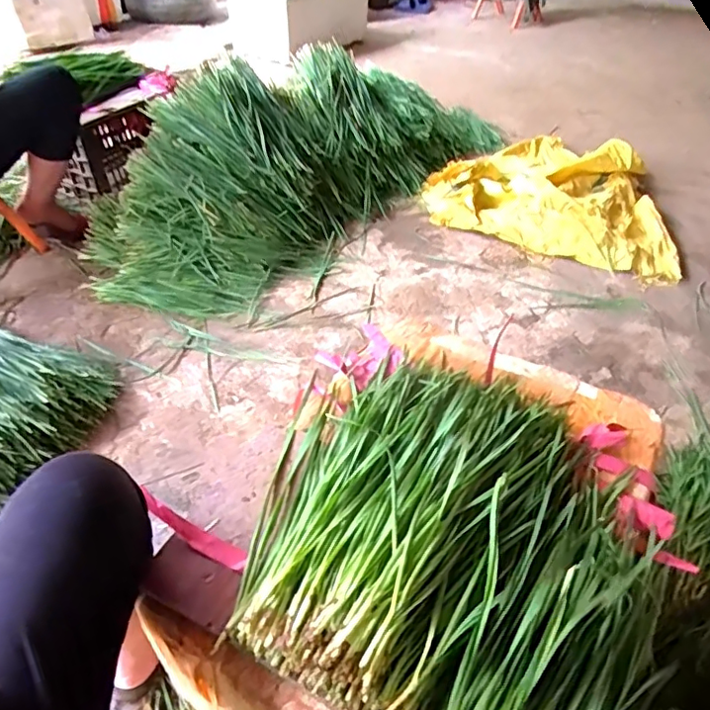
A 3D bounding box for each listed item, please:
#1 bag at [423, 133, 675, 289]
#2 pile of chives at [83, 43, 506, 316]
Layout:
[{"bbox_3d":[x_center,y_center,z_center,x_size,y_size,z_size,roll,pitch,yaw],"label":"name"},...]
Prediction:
[{"bbox_3d":[0.675,-0.537,1.777,0.768,0.123,0.676,23,49,21],"label":"bag"},{"bbox_3d":[-0.094,-0.651,1.688,0.498,0.416,1.457,29,49,25],"label":"pile of chives"}]

